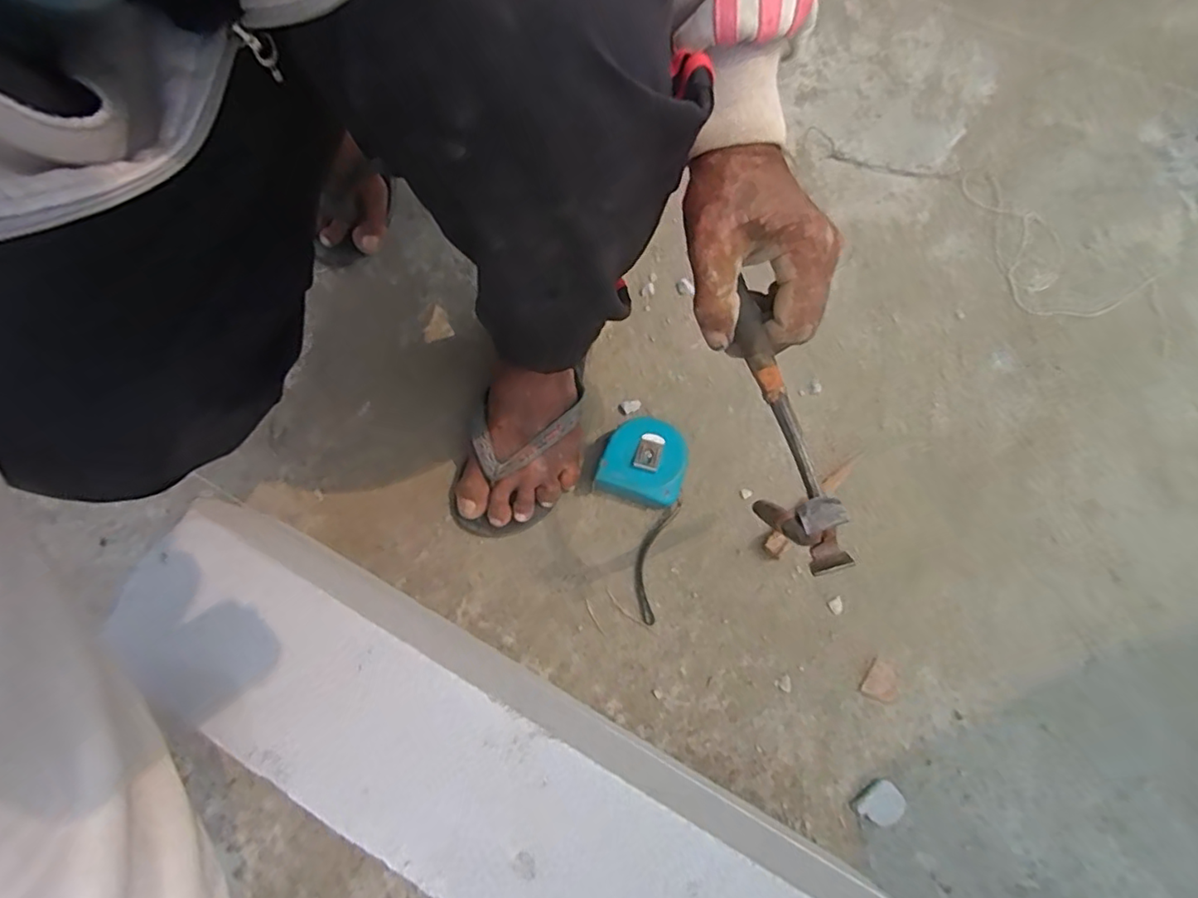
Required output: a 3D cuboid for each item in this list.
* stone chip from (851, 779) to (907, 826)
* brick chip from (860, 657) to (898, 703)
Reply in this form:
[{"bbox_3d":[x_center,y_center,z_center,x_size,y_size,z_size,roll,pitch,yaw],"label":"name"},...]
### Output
[{"bbox_3d":[0.227,0.288,0.486,0.037,0.004,0.031,-35,75,-9],"label":"stone chip"},{"bbox_3d":[0.243,0.200,0.514,0.029,0.004,0.033,34,76,11],"label":"brick chip"}]

